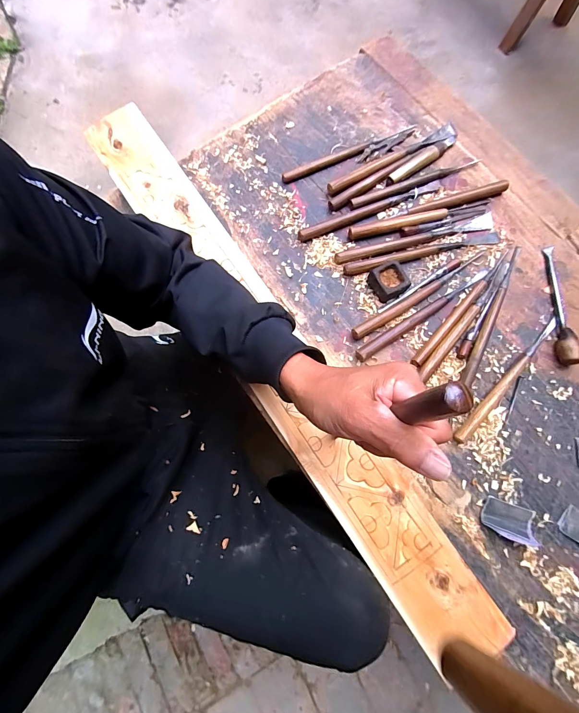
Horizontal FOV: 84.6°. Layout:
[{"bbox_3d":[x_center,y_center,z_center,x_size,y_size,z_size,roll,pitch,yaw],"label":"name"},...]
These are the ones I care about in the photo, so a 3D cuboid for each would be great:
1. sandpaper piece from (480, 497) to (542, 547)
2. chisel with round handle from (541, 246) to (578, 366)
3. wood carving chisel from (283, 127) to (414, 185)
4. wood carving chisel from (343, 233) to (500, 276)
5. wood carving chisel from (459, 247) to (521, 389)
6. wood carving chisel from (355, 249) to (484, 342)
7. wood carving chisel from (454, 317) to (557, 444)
[{"bbox_3d":[0.283,0.209,0.401,0.070,0.020,0.040,19,79,4],"label":"sandpaper piece"},{"bbox_3d":[0.403,-0.081,0.469,0.028,0.028,0.188,5,78,1],"label":"chisel with round handle"},{"bbox_3d":[0.104,-0.347,0.548,0.250,0.012,0.027,-21,79,-4],"label":"wood carving chisel"},{"bbox_3d":[0.207,-0.162,0.489,0.250,0.017,0.022,-14,78,-3],"label":"wood carving chisel"},{"bbox_3d":[0.300,-0.066,0.469,0.020,0.016,0.241,26,79,6],"label":"wood carving chisel"},{"bbox_3d":[0.197,-0.093,0.476,0.246,0.019,0.020,-31,79,-6],"label":"wood carving chisel"},{"bbox_3d":[0.307,0.030,0.446,0.019,0.018,0.234,42,81,8],"label":"wood carving chisel"}]

